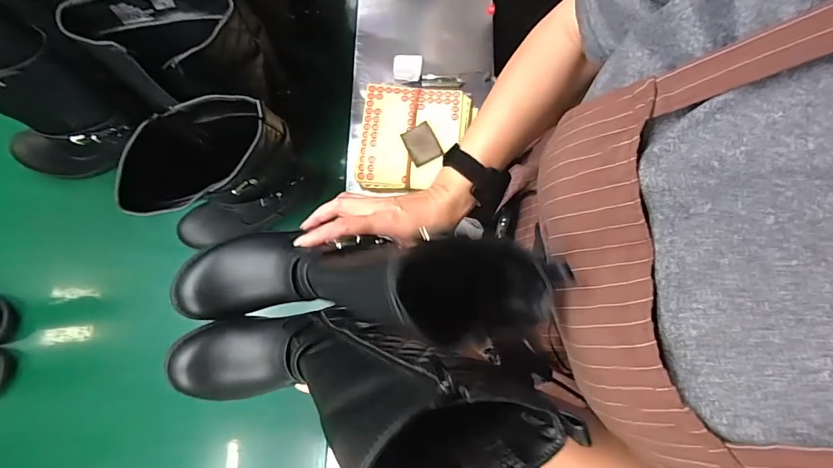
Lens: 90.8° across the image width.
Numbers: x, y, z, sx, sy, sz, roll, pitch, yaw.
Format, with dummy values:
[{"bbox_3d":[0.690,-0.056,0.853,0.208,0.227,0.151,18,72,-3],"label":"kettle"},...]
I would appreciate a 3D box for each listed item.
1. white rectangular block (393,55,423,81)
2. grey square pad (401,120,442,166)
[{"bbox_3d":[-0.016,-0.288,0.712,0.049,0.016,0.045,2,80,1],"label":"white rectangular block"},{"bbox_3d":[0.009,-0.144,0.660,0.048,0.016,0.060,-28,81,-4],"label":"grey square pad"}]

